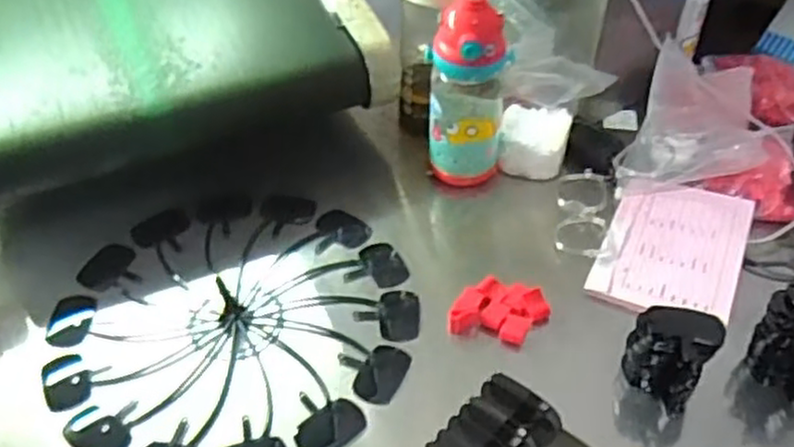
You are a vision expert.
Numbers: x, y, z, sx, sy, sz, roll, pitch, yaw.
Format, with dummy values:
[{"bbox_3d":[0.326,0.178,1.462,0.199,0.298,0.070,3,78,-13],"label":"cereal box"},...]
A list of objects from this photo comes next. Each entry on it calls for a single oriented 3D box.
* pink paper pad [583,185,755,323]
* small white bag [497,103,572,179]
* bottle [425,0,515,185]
[{"bbox_3d":[0.271,0.023,0.717,0.126,0.020,0.176,18,47,18],"label":"pink paper pad"},{"bbox_3d":[0.151,-0.088,0.807,0.073,0.062,0.059,8,45,8],"label":"small white bag"},{"bbox_3d":[0.074,-0.134,0.755,0.075,0.217,0.070,15,46,15],"label":"bottle"}]

